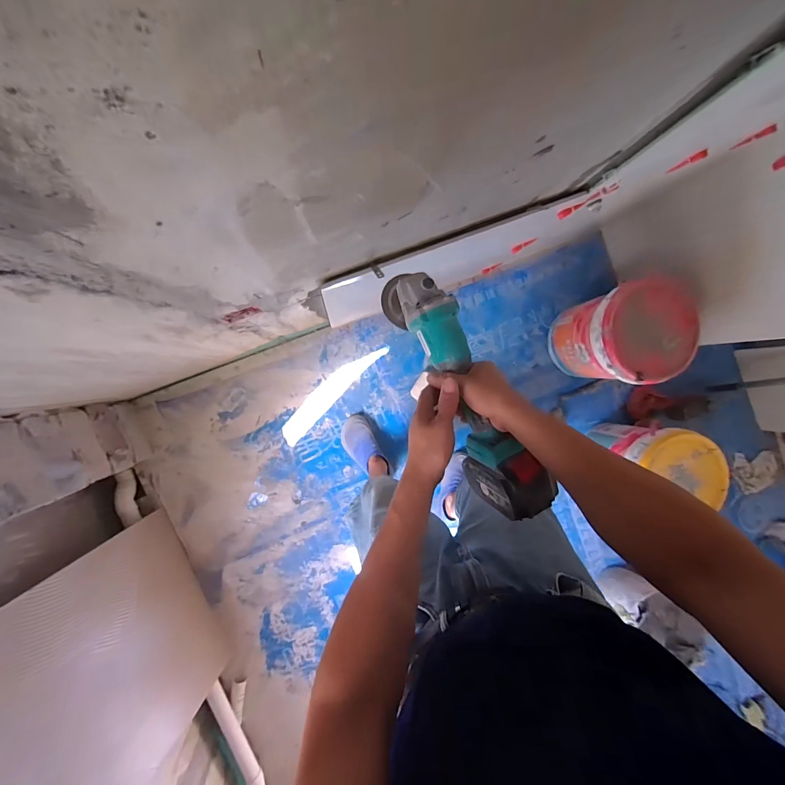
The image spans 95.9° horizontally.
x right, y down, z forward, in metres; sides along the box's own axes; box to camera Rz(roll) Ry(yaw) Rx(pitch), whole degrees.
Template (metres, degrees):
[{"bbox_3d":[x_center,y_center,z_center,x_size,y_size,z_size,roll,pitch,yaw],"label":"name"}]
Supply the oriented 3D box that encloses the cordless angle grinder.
[{"bbox_3d":[0.099,-0.007,0.512,0.082,0.092,0.377,-24,82,-6],"label":"cordless angle grinder"}]

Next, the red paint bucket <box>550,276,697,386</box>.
[{"bbox_3d":[0.753,-0.190,1.225,0.268,0.389,0.288,-1,94,-8],"label":"red paint bucket"}]

